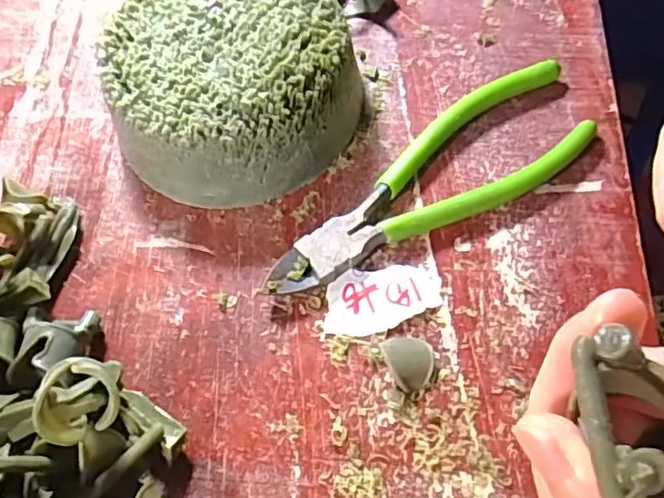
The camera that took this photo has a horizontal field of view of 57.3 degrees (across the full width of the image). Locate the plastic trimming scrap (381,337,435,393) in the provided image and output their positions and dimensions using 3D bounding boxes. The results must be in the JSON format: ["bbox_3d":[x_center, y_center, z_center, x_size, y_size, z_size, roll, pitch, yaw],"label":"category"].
[{"bbox_3d":[0.029,0.041,0.222,0.018,0.008,0.020,-18,64,-6],"label":"plastic trimming scrap"}]

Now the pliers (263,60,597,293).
[{"bbox_3d":[0.044,-0.025,0.253,0.157,0.012,0.046,-34,67,-13],"label":"pliers"}]

